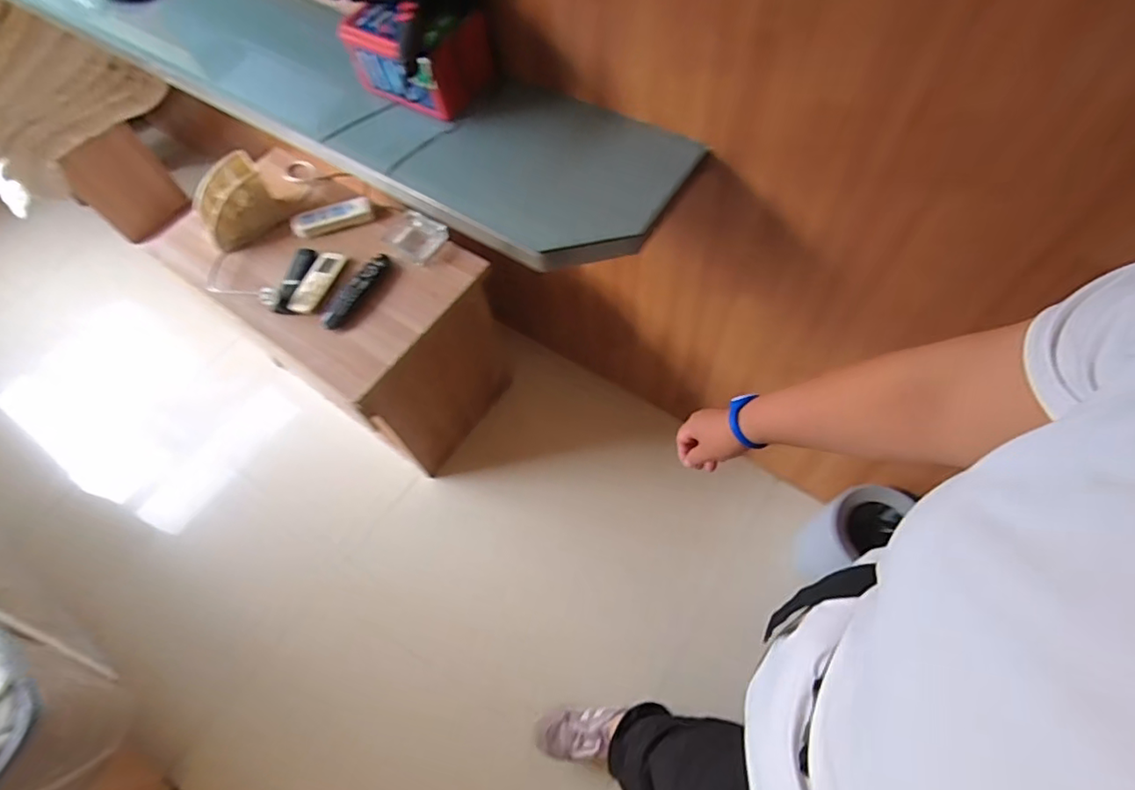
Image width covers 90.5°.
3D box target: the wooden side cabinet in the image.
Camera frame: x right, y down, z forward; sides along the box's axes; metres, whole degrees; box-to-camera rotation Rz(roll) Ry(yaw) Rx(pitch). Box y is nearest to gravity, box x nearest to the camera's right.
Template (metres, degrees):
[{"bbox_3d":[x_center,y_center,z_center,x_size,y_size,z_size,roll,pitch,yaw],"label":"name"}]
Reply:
[{"bbox_3d":[-0.515,-0.188,1.375,0.630,0.489,0.408,34,69,19],"label":"wooden side cabinet"}]

